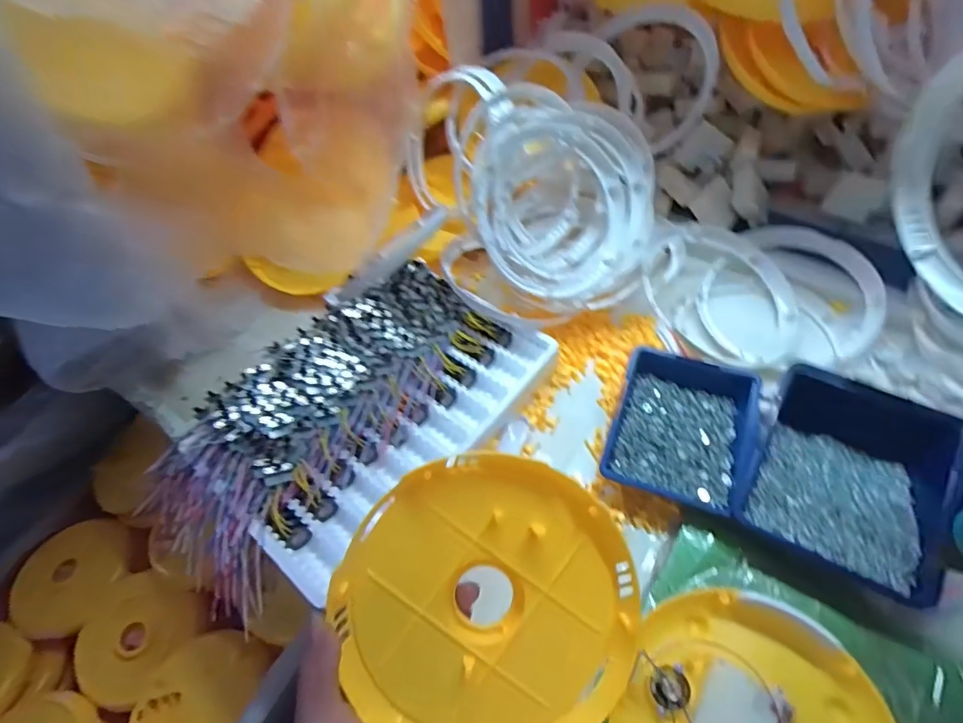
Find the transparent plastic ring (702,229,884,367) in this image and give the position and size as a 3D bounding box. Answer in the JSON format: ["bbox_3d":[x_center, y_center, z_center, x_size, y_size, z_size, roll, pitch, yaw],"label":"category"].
[{"bbox_3d":[0.343,-0.078,0.565,0.179,0.019,0.173,-1,68,18],"label":"transparent plastic ring"}]

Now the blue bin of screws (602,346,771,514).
[{"bbox_3d":[0.190,0.066,0.476,0.123,0.057,0.142,14,60,17],"label":"blue bin of screws"}]

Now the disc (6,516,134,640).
[{"bbox_3d":[-0.666,0.347,0.810,0.182,0.034,0.179,-5,61,9],"label":"disc"}]

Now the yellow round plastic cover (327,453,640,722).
[{"bbox_3d":[0.004,0.152,0.306,0.177,0.014,0.181,0,86,-2],"label":"yellow round plastic cover"}]

